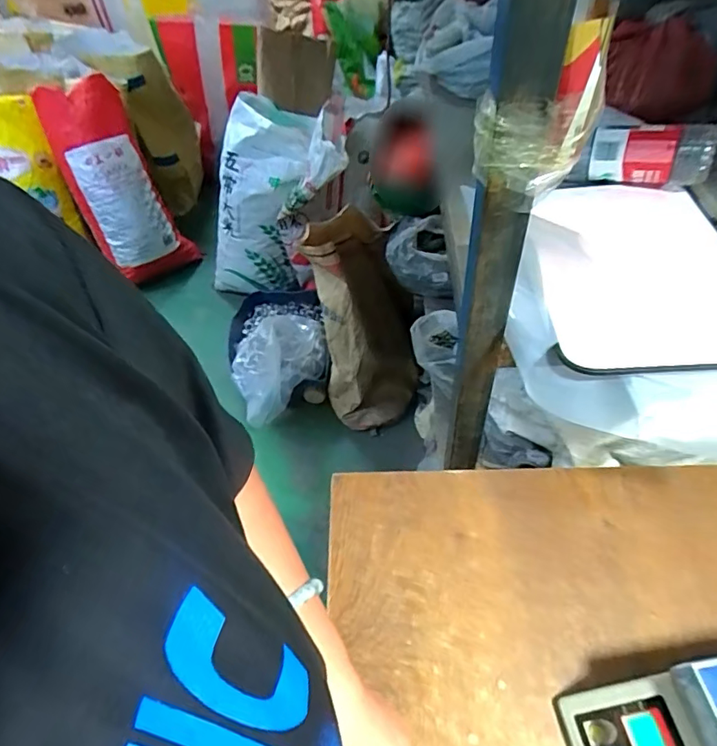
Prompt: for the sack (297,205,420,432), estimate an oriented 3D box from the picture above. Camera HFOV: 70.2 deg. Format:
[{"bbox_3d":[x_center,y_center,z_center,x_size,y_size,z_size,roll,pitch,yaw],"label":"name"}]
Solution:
[{"bbox_3d":[0.021,-0.111,1.326,0.254,0.560,0.249,10,52,12],"label":"sack"}]

